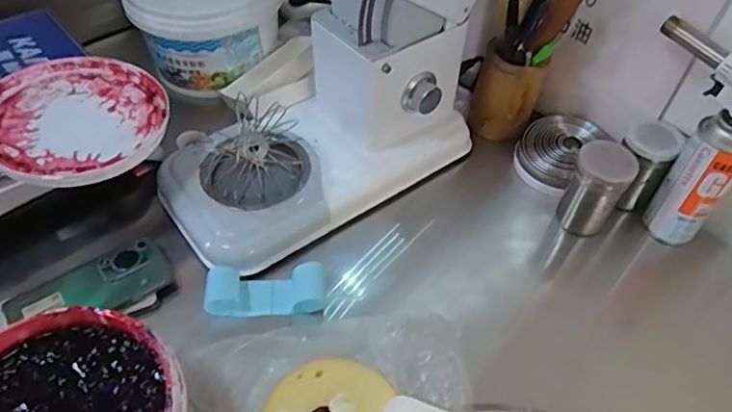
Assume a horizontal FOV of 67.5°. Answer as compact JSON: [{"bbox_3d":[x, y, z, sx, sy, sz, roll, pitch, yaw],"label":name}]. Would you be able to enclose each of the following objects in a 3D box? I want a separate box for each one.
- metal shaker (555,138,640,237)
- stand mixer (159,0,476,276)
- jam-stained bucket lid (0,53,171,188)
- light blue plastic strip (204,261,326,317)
[{"bbox_3d":[0.293,-0.022,0.699,0.067,0.114,0.061,29,53,21],"label":"metal shaker"},{"bbox_3d":[-0.041,-0.229,0.590,0.234,0.492,0.438,38,57,26],"label":"stand mixer"},{"bbox_3d":[-0.346,-0.107,0.652,0.202,0.032,0.210,1,49,-2],"label":"jam-stained bucket lid"},{"bbox_3d":[-0.113,0.096,0.624,0.130,0.026,0.054,-1,49,-4],"label":"light blue plastic strip"}]

